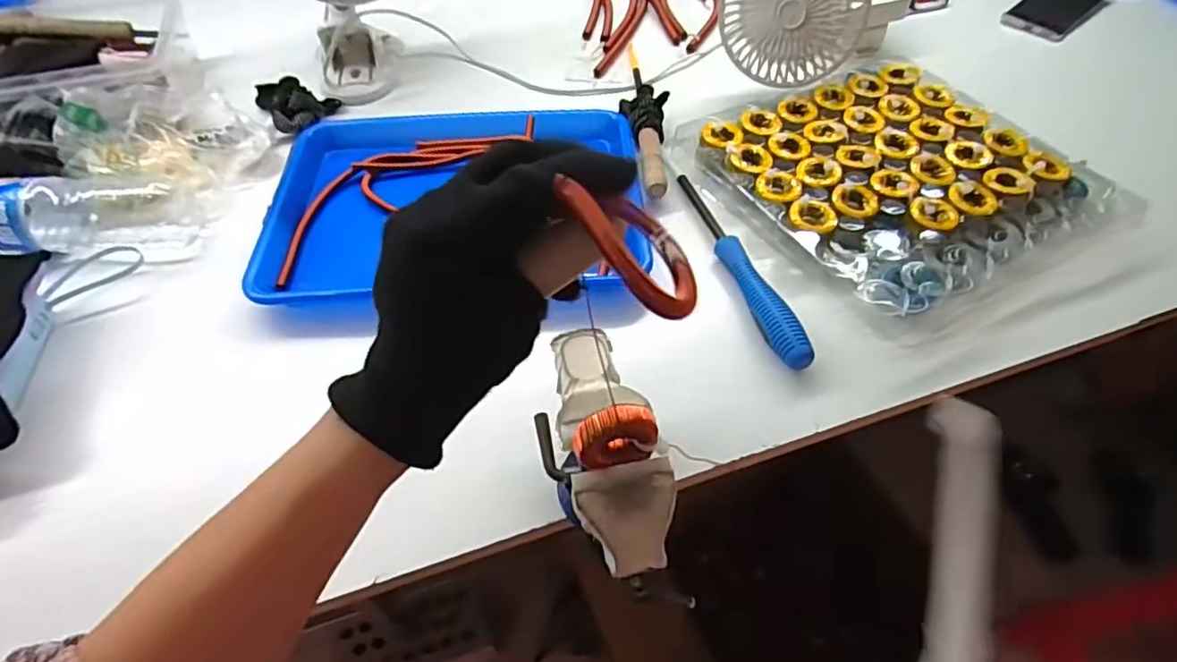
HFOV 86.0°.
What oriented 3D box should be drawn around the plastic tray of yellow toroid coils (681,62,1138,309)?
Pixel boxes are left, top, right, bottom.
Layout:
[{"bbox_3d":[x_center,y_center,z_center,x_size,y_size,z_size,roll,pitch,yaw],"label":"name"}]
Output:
[{"bbox_3d":[0.279,-0.147,0.583,0.282,0.033,0.279,-23,54,-15],"label":"plastic tray of yellow toroid coils"}]

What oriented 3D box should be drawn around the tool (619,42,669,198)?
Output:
[{"bbox_3d":[0.057,-0.243,0.671,0.041,0.037,0.287,-3,51,0],"label":"tool"}]

